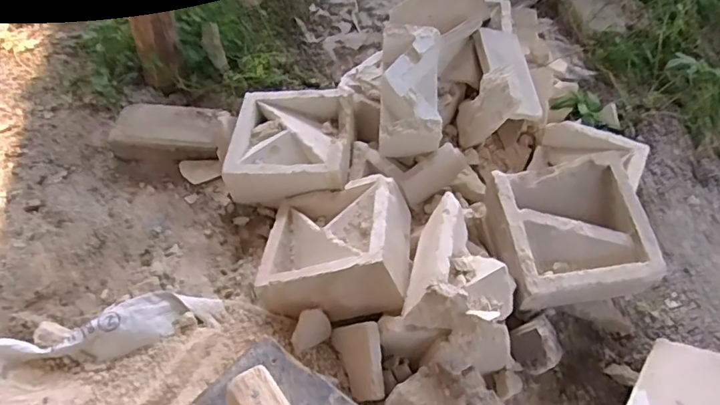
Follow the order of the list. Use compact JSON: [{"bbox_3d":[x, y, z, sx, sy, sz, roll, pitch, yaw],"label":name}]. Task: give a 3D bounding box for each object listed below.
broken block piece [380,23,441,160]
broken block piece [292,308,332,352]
[{"bbox_3d":[0.085,-0.187,0.901,0.104,0.088,0.205,1,76,-3],"label":"broken block piece"},{"bbox_3d":[-0.072,0.178,0.754,0.060,0.051,0.020,-29,13,-22],"label":"broken block piece"}]

